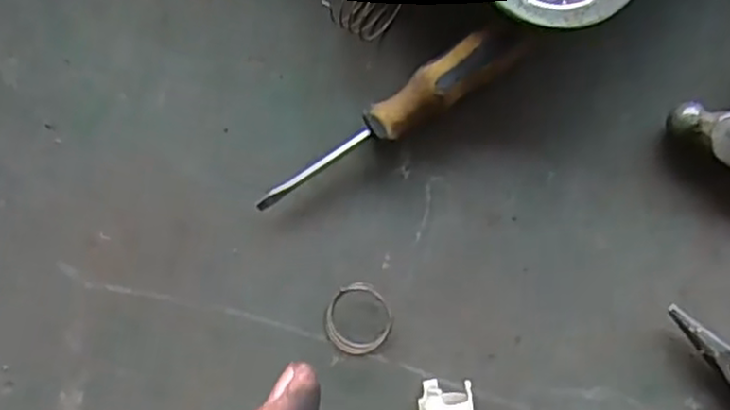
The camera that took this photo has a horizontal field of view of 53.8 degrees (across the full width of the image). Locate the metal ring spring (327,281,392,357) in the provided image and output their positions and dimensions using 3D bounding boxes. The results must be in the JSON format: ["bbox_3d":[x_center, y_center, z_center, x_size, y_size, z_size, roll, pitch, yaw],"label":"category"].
[{"bbox_3d":[-0.003,0.060,0.376,0.033,0.019,0.035,0,89,6],"label":"metal ring spring"}]

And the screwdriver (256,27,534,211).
[{"bbox_3d":[0.012,-0.044,0.371,0.156,0.030,0.023,-32,86,5],"label":"screwdriver"}]

